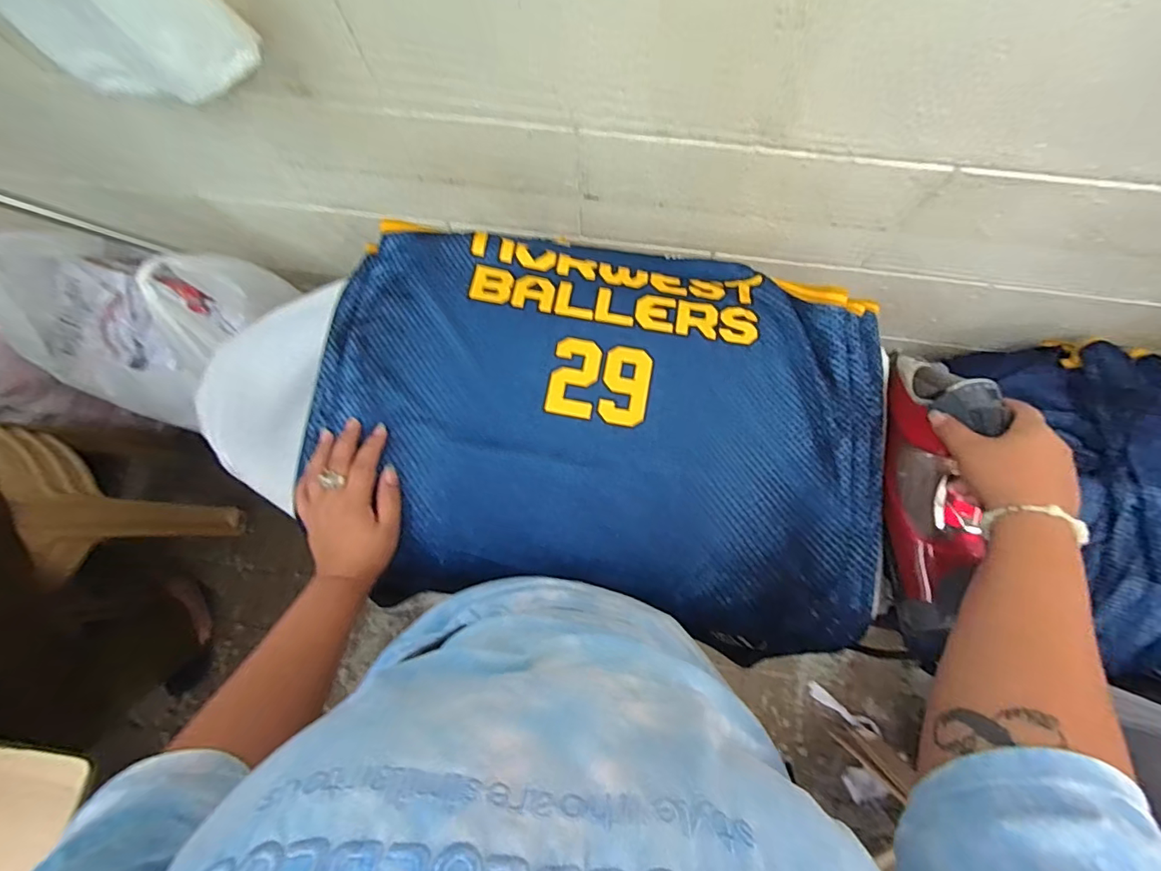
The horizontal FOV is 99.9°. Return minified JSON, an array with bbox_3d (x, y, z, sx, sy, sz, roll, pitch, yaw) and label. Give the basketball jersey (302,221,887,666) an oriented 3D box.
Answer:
[{"bbox_3d":[0.015,-0.017,0.521,0.584,0.060,0.410,12,80,2],"label":"basketball jersey"}]

